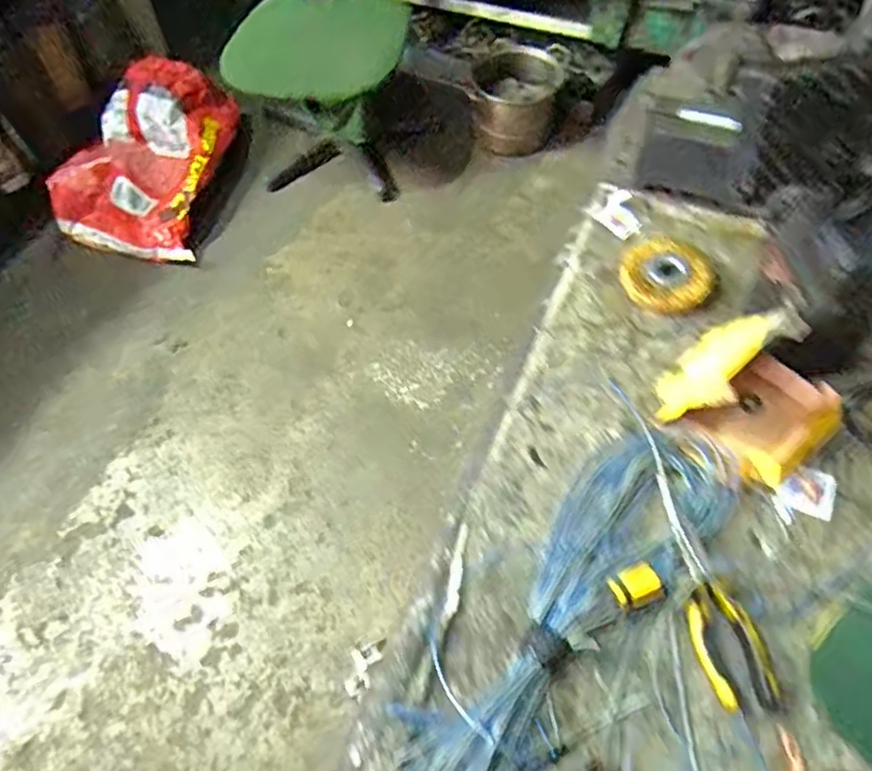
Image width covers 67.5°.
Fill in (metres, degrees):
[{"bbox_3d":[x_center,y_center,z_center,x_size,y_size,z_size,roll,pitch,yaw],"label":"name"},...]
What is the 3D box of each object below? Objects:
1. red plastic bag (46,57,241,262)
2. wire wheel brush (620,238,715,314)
[{"bbox_3d":[-0.723,-0.557,1.607,0.357,0.175,0.495,8,59,7],"label":"red plastic bag"},{"bbox_3d":[0.268,-0.127,0.760,0.099,0.020,0.086,-4,79,19],"label":"wire wheel brush"}]

